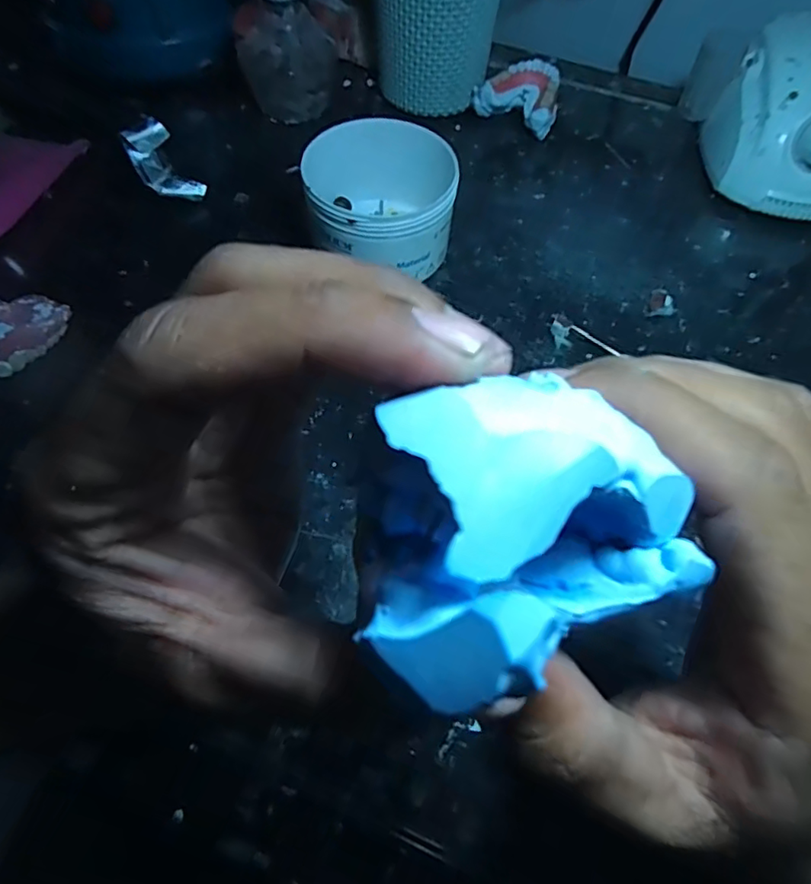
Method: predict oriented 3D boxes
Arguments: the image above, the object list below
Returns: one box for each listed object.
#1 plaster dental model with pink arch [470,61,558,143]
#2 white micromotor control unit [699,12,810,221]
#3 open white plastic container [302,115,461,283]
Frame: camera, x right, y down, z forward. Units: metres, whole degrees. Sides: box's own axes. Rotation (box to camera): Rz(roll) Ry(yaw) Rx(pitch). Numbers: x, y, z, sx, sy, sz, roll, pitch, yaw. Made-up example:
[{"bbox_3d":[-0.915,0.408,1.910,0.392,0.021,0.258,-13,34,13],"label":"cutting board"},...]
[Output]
[{"bbox_3d":[0.094,-0.274,0.448,0.064,0.036,0.050,29,63,14],"label":"plaster dental model with pink arch"},{"bbox_3d":[0.285,-0.232,0.406,0.109,0.083,0.127,21,61,10],"label":"white micromotor control unit"},{"bbox_3d":[-0.016,-0.151,0.357,0.089,0.064,0.096,-1,60,-3],"label":"open white plastic container"}]

